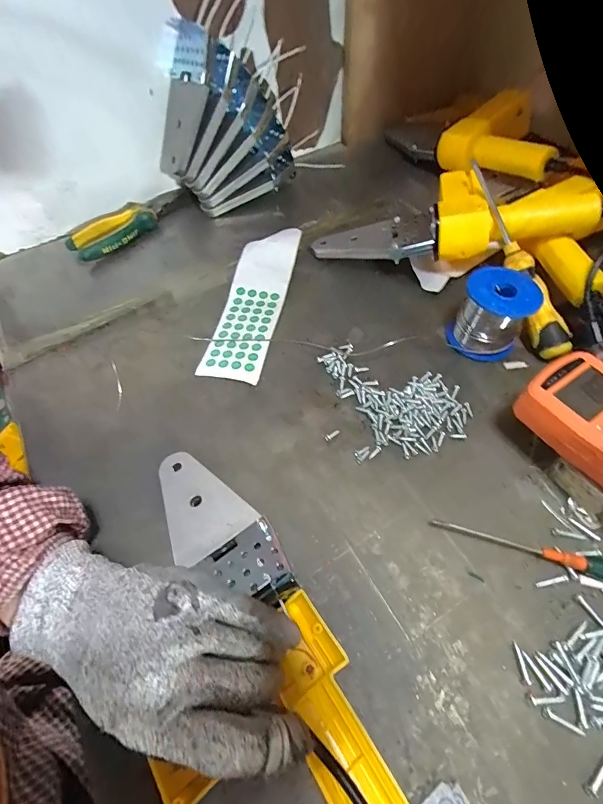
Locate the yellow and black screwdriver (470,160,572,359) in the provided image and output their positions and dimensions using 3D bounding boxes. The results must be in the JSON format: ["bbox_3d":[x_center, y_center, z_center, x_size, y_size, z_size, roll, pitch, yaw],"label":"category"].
[{"bbox_3d":[0.206,-0.141,0.372,0.031,0.027,0.208,-17,78,-8],"label":"yellow and black screwdriver"}]

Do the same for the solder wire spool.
[{"bbox_3d":[0.181,-0.085,0.361,0.062,0.057,0.074,25,63,17],"label":"solder wire spool"}]

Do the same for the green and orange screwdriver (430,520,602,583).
[{"bbox_3d":[0.169,0.105,0.268,0.147,0.015,0.015,15,60,11],"label":"green and orange screwdriver"}]

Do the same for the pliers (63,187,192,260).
[{"bbox_3d":[-0.220,-0.233,0.495,0.161,0.027,0.066,-36,64,-18],"label":"pliers"}]

